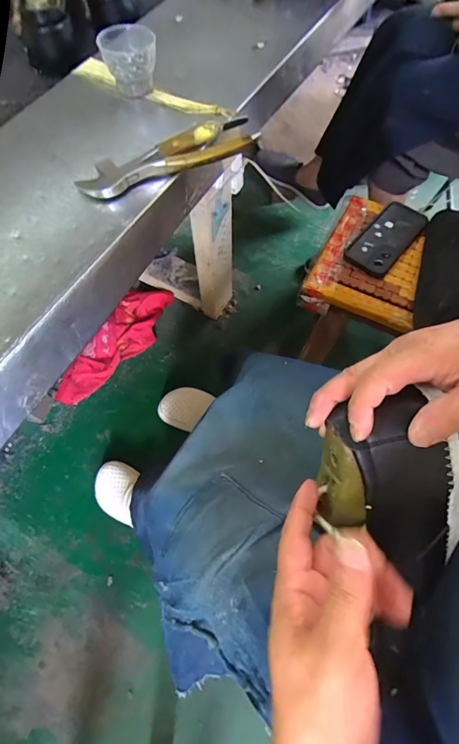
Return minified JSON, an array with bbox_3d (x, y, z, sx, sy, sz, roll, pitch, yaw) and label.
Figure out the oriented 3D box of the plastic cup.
[{"bbox_3d":[-0.117,-0.367,0.451,0.064,0.052,0.060,-12,67,-6],"label":"plastic cup"}]

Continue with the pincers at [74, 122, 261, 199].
[{"bbox_3d":[-0.068,-0.230,0.403,0.183,0.026,0.060,-20,68,-9],"label":"pincers"}]

